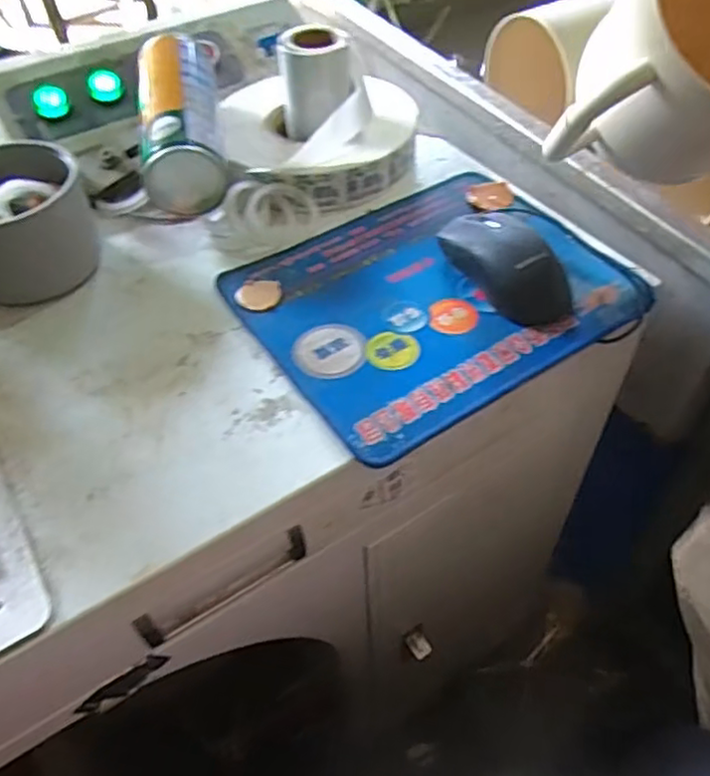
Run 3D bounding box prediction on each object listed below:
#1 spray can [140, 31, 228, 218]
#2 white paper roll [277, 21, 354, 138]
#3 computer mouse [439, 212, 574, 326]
[{"bbox_3d":[-0.144,-0.230,0.547,0.064,0.064,0.205,-10,50,-4],"label":"spray can"},{"bbox_3d":[-0.032,-0.264,0.562,0.059,0.072,0.049,-6,50,-1],"label":"white paper roll"},{"bbox_3d":[0.110,-0.091,0.476,0.054,0.036,0.106,-26,53,-17],"label":"computer mouse"}]

